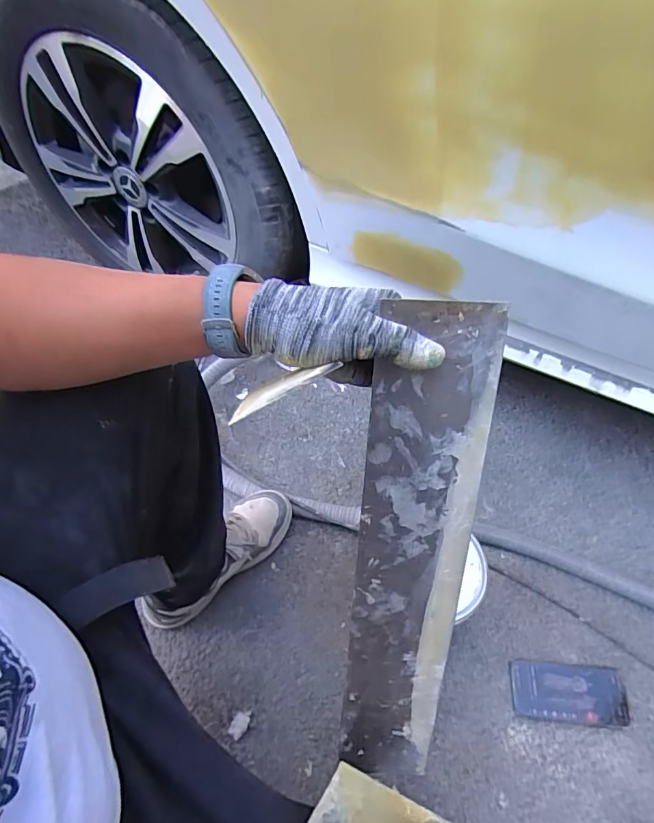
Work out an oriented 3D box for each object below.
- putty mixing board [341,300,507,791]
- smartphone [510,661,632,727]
[{"bbox_3d":[0.068,0.142,0.395,0.086,0.454,0.007,2,20,-2],"label":"putty mixing board"},{"bbox_3d":[0.357,0.415,0.698,0.162,0.014,0.073,4,57,3],"label":"smartphone"}]

